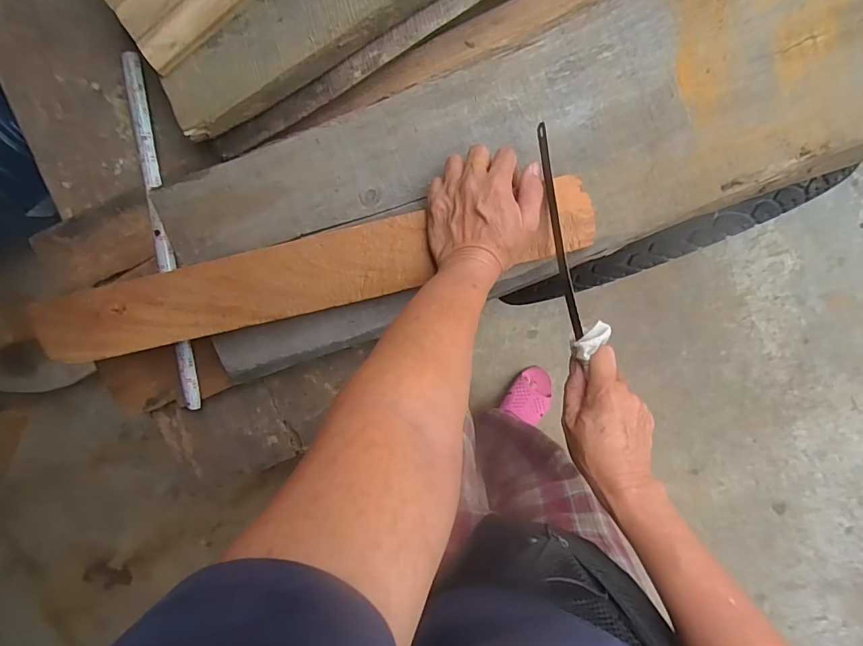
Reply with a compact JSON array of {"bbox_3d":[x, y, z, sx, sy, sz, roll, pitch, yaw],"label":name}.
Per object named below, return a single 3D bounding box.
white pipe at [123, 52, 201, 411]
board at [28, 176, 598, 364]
[{"bbox_3d":[-0.297,-0.097,0.507,0.021,0.021,0.389,-7,97,9],"label":"white pipe"},{"bbox_3d":[-0.115,-0.045,0.446,0.543,0.027,0.067,-12,95,3],"label":"board"}]

